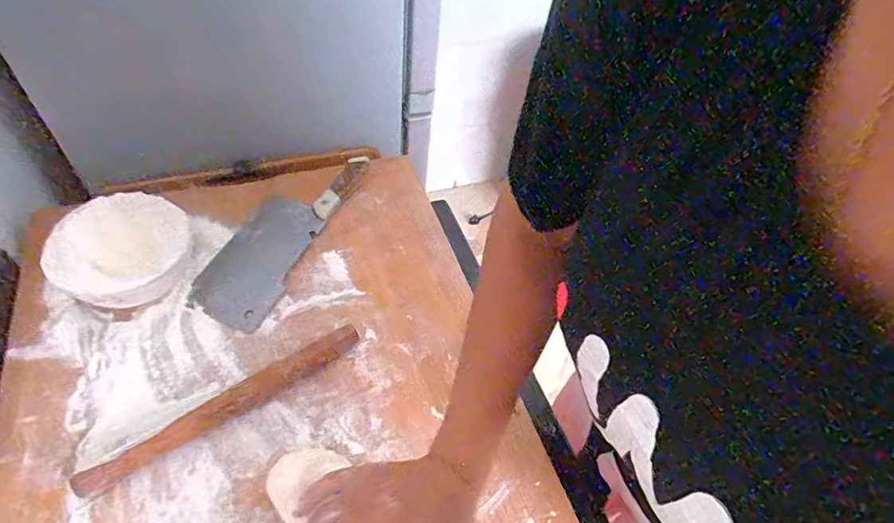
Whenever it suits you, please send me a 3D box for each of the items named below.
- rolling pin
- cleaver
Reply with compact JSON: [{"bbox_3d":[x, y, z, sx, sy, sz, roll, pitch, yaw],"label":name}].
[{"bbox_3d":[-0.217,0.142,0.504,0.283,0.026,0.031,-30,60,-26],"label":"rolling pin"},{"bbox_3d":[-0.220,-0.048,0.665,0.107,0.029,0.301,20,52,10],"label":"cleaver"}]

